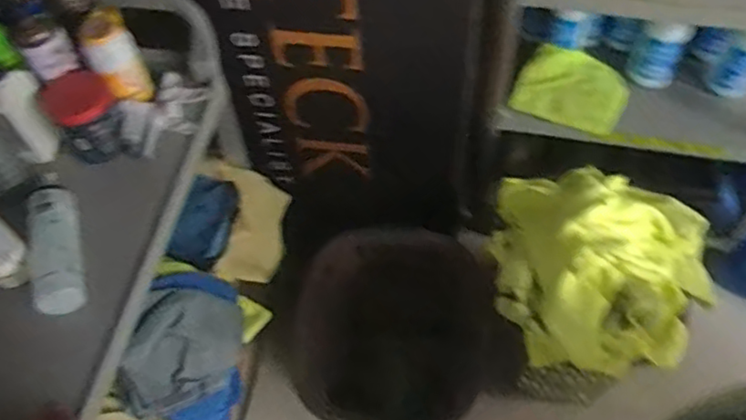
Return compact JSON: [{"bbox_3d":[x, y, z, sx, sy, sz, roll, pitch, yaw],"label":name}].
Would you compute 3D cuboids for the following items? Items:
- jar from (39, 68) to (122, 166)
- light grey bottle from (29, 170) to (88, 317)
[{"bbox_3d":[-0.421,-0.141,0.948,0.095,0.090,0.105,-36,61,-18],"label":"jar"},{"bbox_3d":[-0.427,0.034,0.858,0.065,0.054,0.208,-18,57,-7],"label":"light grey bottle"}]

